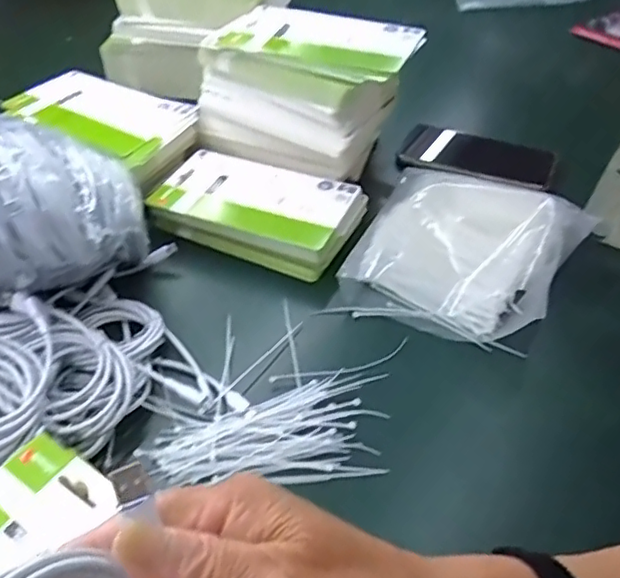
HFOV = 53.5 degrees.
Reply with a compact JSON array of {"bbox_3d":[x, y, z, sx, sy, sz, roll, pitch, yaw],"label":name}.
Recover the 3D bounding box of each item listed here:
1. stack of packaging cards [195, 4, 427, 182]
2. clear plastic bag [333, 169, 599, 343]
[{"bbox_3d":[-0.006,-0.211,0.638,0.200,0.108,0.129,18,47,17],"label":"stack of packaging cards"},{"bbox_3d":[0.138,-0.048,0.558,0.182,0.048,0.200,24,49,22],"label":"clear plastic bag"}]

